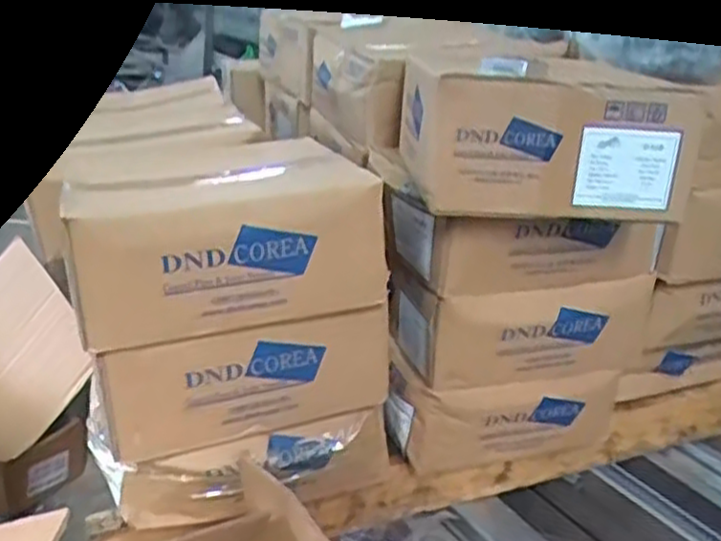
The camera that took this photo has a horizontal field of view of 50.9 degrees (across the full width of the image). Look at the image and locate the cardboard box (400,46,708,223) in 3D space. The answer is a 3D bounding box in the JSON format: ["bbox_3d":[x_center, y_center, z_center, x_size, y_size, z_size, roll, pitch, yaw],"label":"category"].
[{"bbox_3d":[0.197,-0.163,0.846,0.293,0.158,0.235,5,20,-2],"label":"cardboard box"}]

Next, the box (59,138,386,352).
[{"bbox_3d":[-0.147,-0.037,0.788,0.300,0.157,0.194,-5,22,-27],"label":"box"}]

